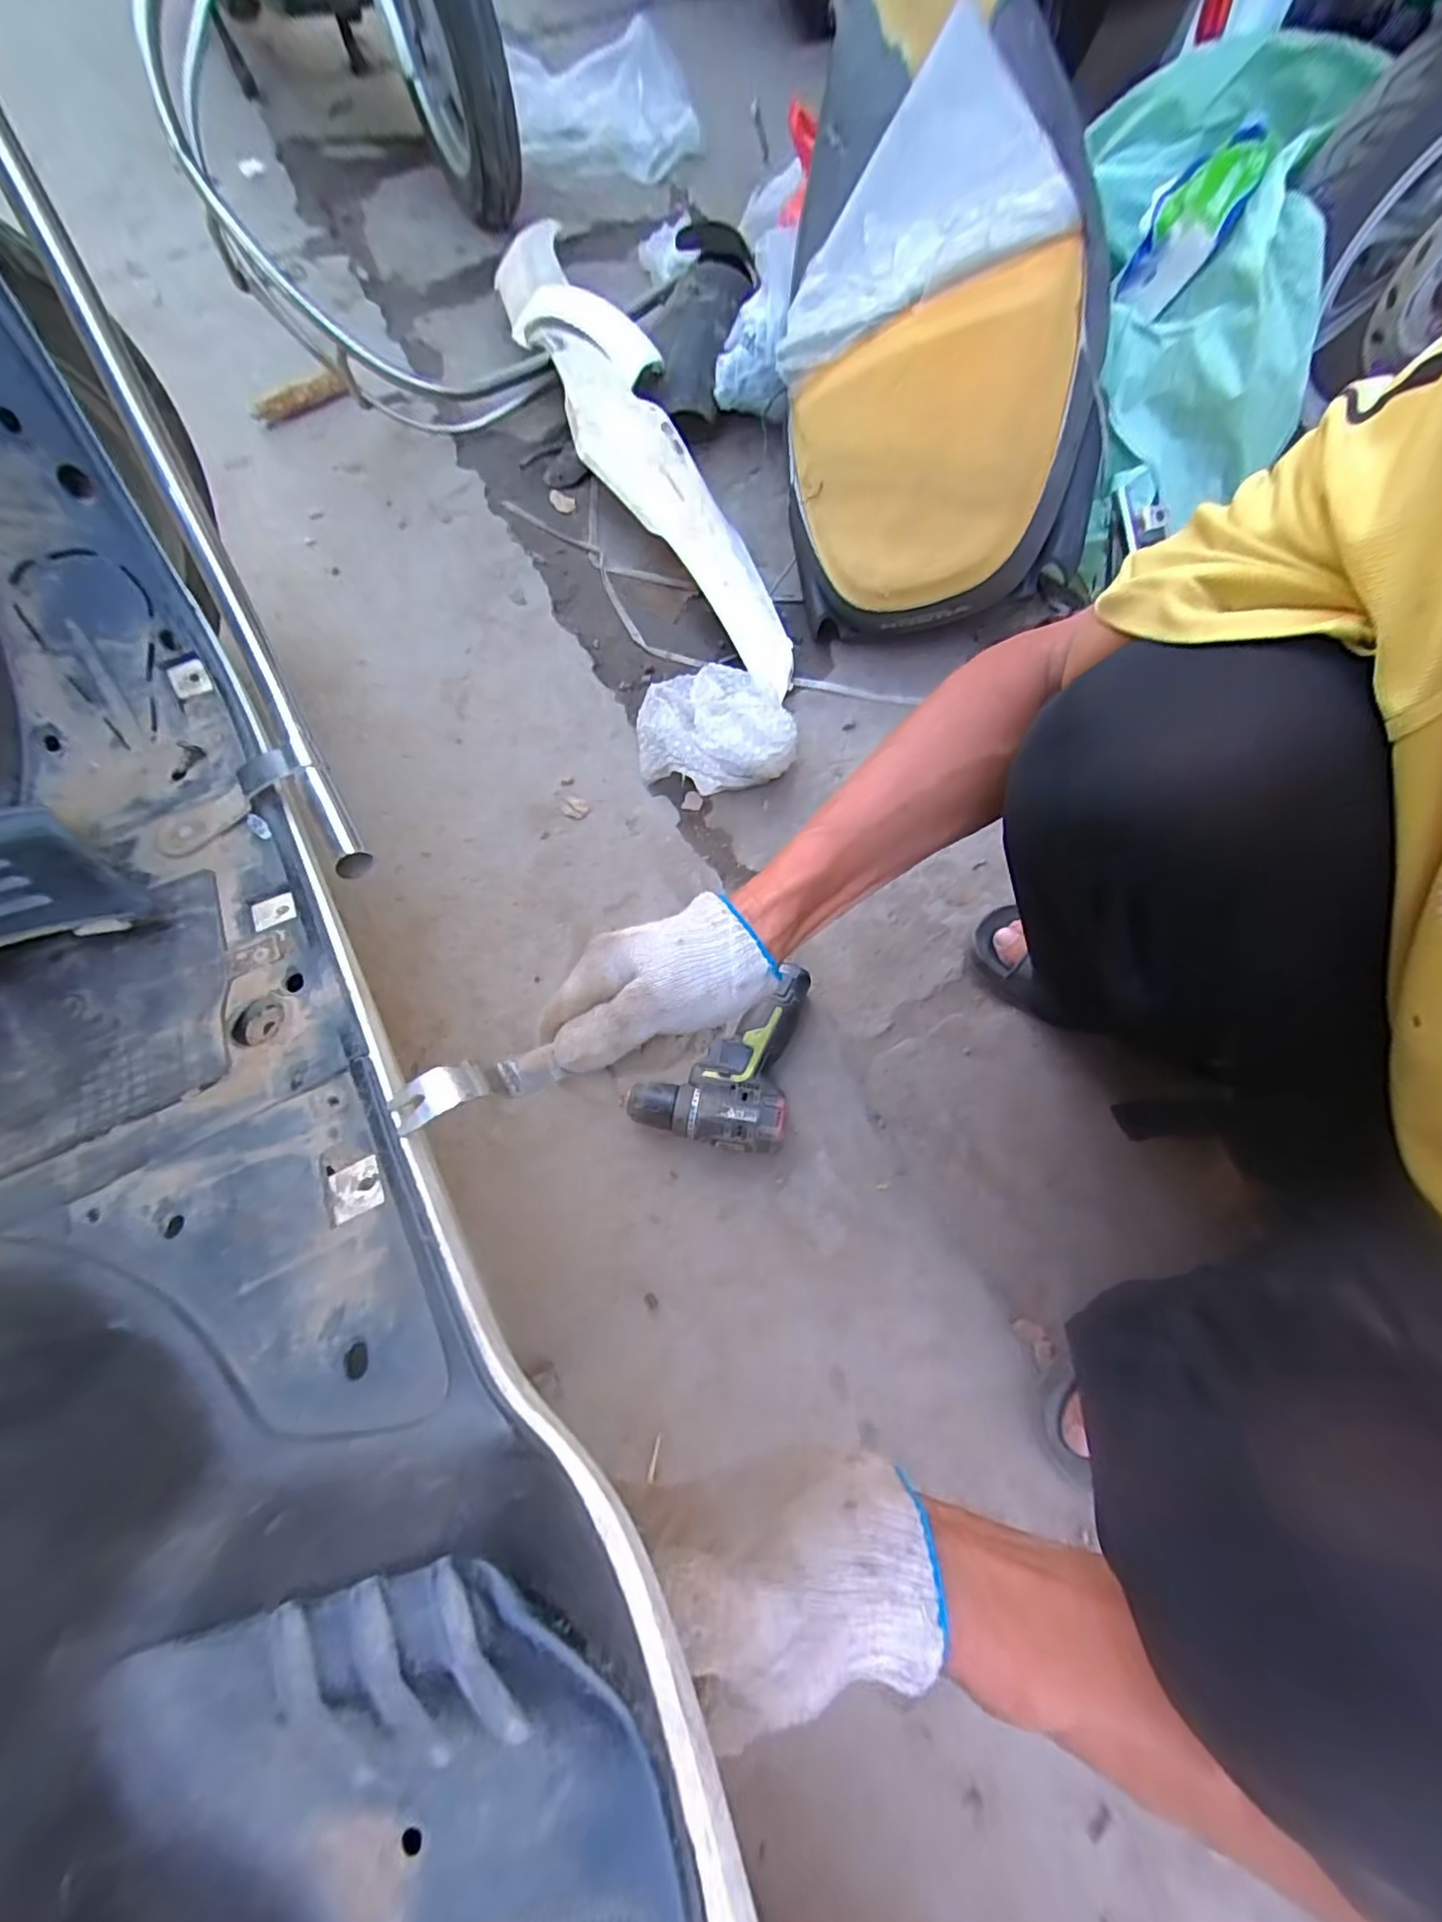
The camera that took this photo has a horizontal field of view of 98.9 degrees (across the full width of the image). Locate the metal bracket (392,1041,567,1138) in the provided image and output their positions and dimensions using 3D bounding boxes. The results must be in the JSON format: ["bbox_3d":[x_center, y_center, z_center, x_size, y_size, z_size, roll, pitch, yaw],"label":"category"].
[{"bbox_3d":[-0.109,0.057,0.282,0.024,0.070,0.022,-39,73,24],"label":"metal bracket"}]

